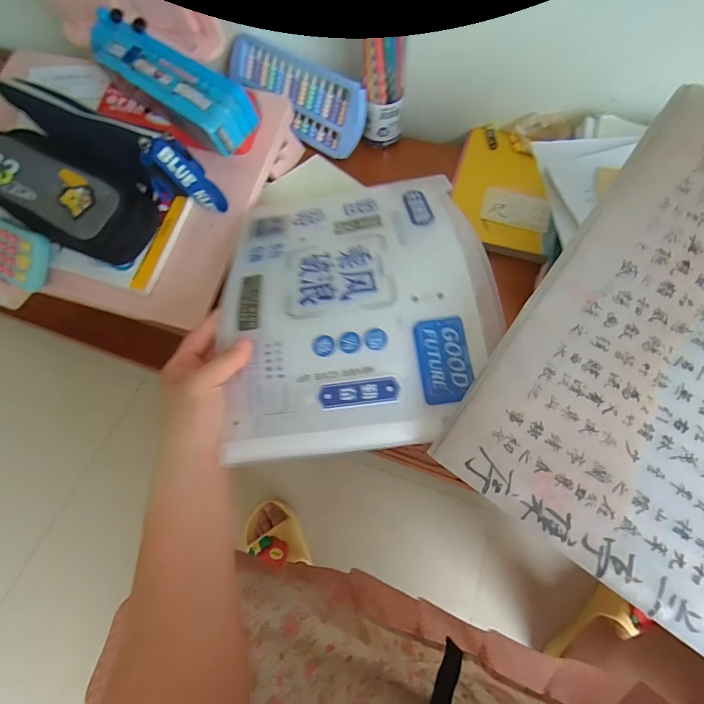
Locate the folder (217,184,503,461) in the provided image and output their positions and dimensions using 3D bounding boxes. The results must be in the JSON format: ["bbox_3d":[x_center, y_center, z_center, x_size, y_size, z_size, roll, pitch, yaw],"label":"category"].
[{"bbox_3d":[0.001,-0.052,0.380,0.231,0.047,0.288,-8,64,-3],"label":"folder"}]

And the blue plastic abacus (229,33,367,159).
[{"bbox_3d":[-0.085,-0.369,0.582,0.243,0.093,0.013,35,36,18],"label":"blue plastic abacus"}]

